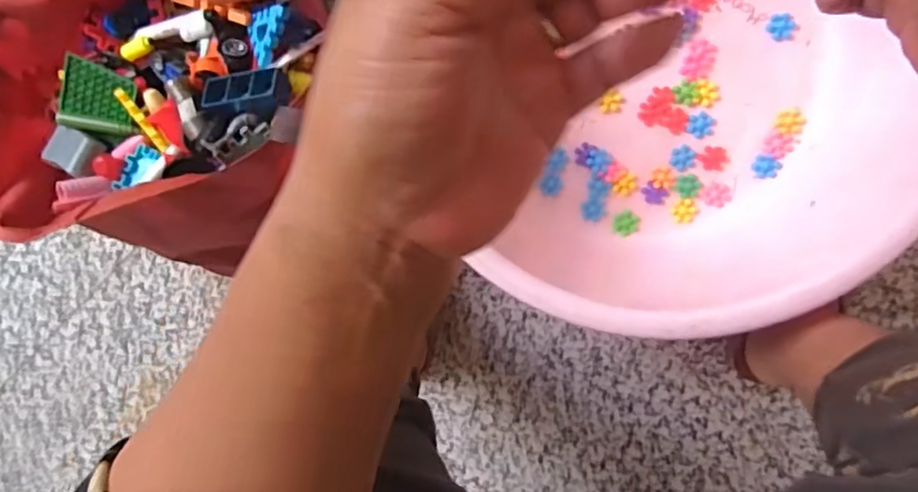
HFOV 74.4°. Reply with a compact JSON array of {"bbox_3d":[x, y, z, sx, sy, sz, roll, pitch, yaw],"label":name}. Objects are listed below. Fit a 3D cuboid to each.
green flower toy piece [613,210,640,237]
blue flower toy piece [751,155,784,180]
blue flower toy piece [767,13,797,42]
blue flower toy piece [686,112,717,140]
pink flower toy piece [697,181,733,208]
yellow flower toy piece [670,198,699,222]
[{"bbox_3d":[0.181,-0.024,0.655,0.028,0.008,0.026,1,97,6],"label":"green flower toy piece"},{"bbox_3d":[0.319,-0.081,0.627,0.028,0.004,0.024,5,98,6],"label":"blue flower toy piece"},{"bbox_3d":[0.329,-0.223,0.619,0.023,0.010,0.028,-40,91,9],"label":"blue flower toy piece"},{"bbox_3d":[0.255,-0.127,0.637,0.031,0.011,0.026,-18,95,8],"label":"blue flower toy piece"},{"bbox_3d":[0.271,-0.054,0.637,0.034,0.004,0.025,14,98,5],"label":"pink flower toy piece"},{"bbox_3d":[0.243,-0.038,0.653,0.029,0.004,0.027,-1,95,-11],"label":"yellow flower toy piece"}]

